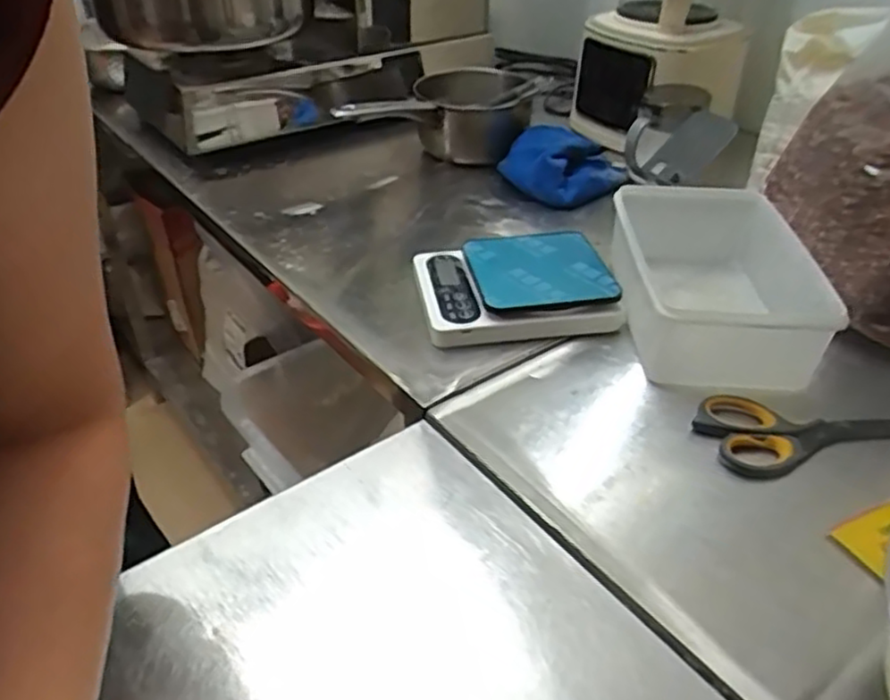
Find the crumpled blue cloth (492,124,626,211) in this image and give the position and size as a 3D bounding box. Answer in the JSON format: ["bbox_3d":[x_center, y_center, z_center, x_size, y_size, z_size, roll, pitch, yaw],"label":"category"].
[{"bbox_3d":[0.144,-0.227,0.873,0.154,0.051,0.134,6,37,9],"label":"crumpled blue cloth"}]

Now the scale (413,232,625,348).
[{"bbox_3d":[0.062,-0.058,0.654,0.172,0.037,0.137,-6,37,-7],"label":"scale"}]

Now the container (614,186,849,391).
[{"bbox_3d":[0.233,-0.059,0.622,0.143,0.078,0.237,0,37,1],"label":"container"}]

